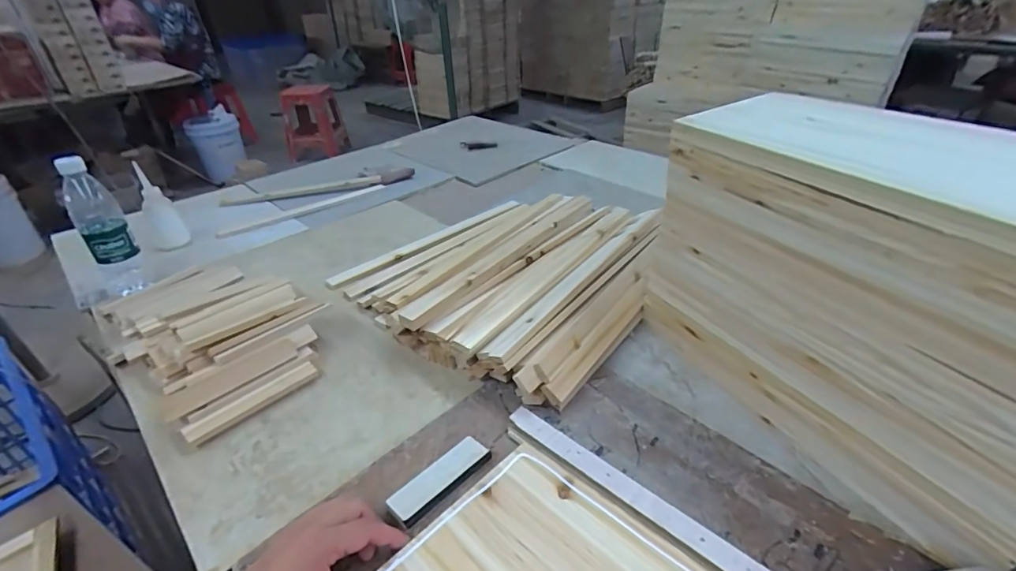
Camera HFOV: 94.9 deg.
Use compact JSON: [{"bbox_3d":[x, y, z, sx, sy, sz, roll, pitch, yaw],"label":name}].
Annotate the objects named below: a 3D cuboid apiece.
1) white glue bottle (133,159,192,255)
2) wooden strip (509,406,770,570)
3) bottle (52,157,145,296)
[{"bbox_3d":[-0.698,-0.151,0.923,0.068,0.148,0.057,-29,43,-32],"label":"white glue bottle"},{"bbox_3d":[0.180,0.232,0.420,0.452,0.008,0.026,25,44,34],"label":"wooden strip"},{"bbox_3d":[-0.663,-0.091,0.764,0.067,0.225,0.069,26,44,35],"label":"bottle"}]

